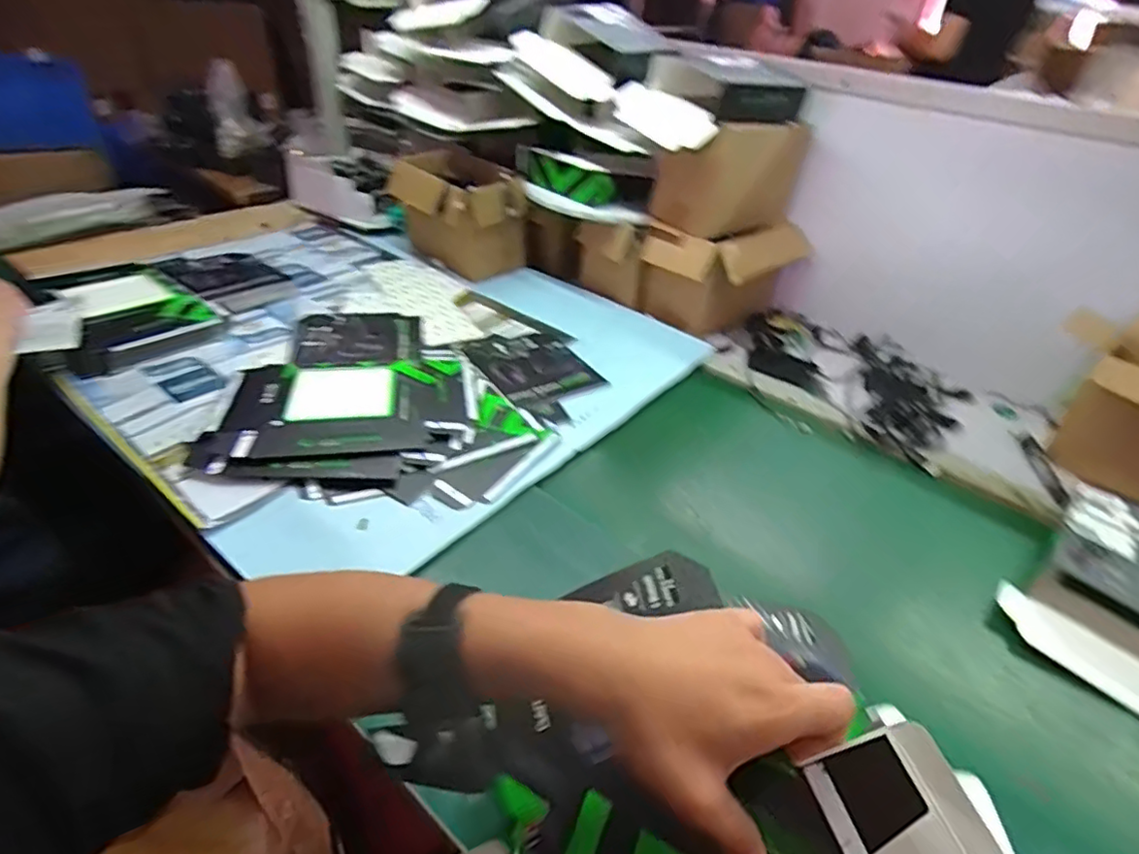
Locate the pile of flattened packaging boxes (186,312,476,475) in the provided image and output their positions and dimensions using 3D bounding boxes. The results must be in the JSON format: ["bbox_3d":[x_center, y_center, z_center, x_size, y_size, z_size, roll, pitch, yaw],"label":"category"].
[{"bbox_3d":[-0.307,-0.075,0.840,0.287,0.022,0.367,-6,37,-16],"label":"pile of flattened packaging boxes"}]

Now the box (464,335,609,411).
[{"bbox_3d":[-0.057,-0.093,0.925,0.148,0.009,0.190,-16,41,-28],"label":"box"}]

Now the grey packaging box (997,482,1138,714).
[{"bbox_3d":[0.574,0.172,0.627,0.242,0.066,0.184,-26,46,-36],"label":"grey packaging box"}]

